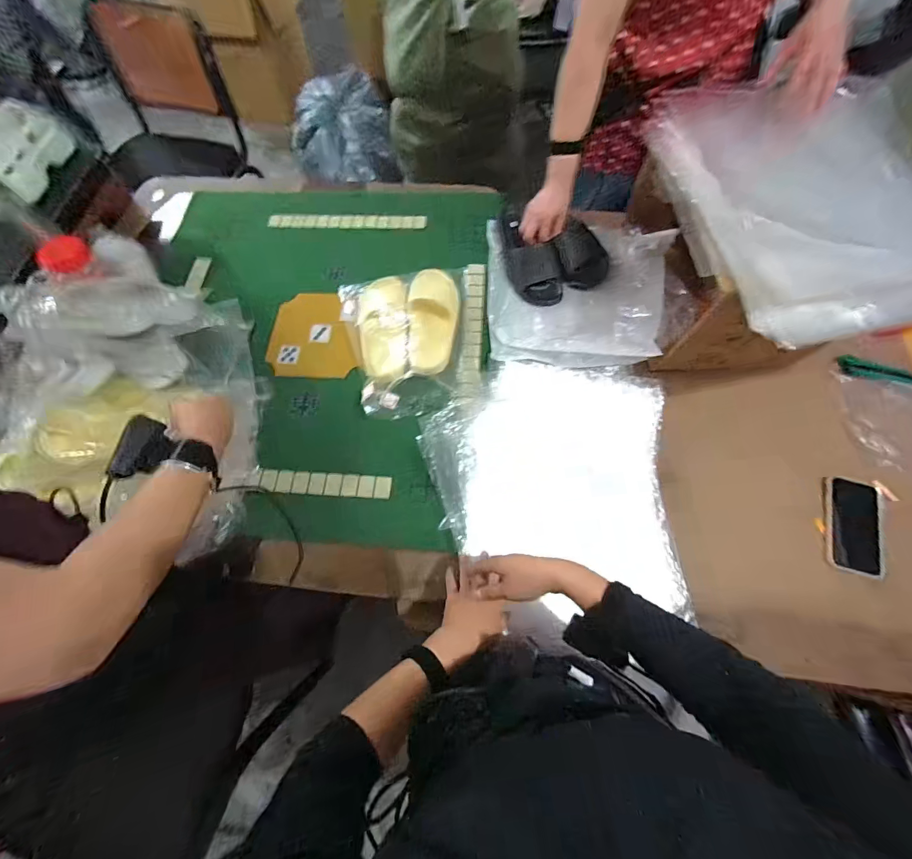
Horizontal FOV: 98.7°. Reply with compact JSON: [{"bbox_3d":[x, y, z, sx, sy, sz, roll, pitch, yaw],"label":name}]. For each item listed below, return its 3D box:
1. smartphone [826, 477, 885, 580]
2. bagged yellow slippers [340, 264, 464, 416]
[{"bbox_3d":[0.686,0.166,0.676,0.082,0.017,0.157,9,79,19],"label":"smartphone"},{"bbox_3d":[-0.106,-0.194,0.791,0.254,0.058,0.342,-3,68,-1],"label":"bagged yellow slippers"}]

